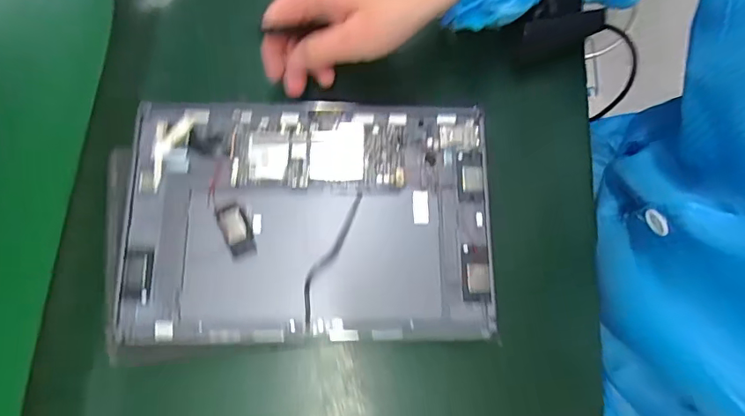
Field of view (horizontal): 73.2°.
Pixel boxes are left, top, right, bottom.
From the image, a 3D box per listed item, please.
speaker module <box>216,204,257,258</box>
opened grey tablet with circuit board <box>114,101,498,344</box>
[{"bbox_3d":[-0.096,0.015,0.350,0.019,0.005,0.039,-26,75,-5],"label":"speaker module"},{"bbox_3d":[-0.044,0.005,0.354,0.250,0.011,0.169,-1,73,-2],"label":"opened grey tablet with circuit board"}]

